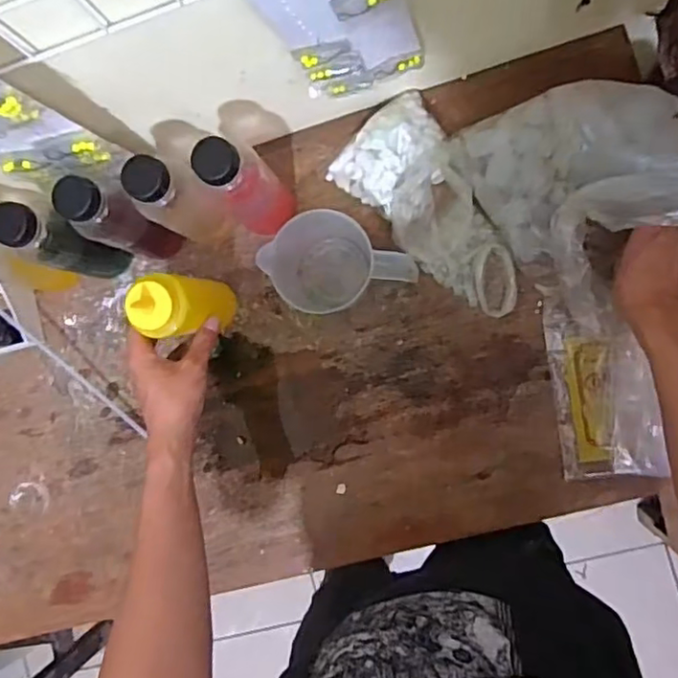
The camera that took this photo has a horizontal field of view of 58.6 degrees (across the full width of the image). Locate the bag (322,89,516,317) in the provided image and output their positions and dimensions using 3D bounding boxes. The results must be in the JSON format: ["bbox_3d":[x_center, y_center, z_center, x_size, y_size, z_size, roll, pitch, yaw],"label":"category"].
[{"bbox_3d":[0.114,-0.145,0.659,0.253,0.038,0.126,45,95,5],"label":"bag"}]

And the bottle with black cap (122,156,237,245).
[{"bbox_3d":[-0.161,-0.138,0.619,0.068,0.185,0.058,30,93,6],"label":"bottle with black cap"}]

